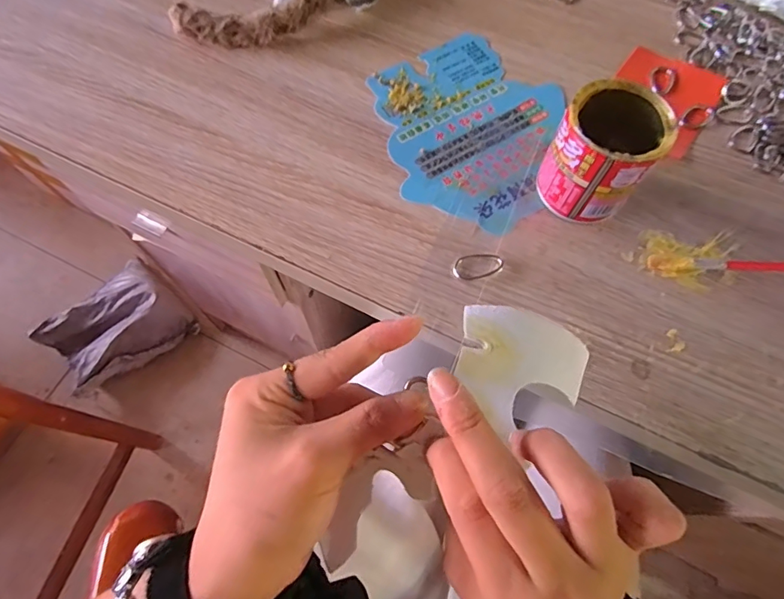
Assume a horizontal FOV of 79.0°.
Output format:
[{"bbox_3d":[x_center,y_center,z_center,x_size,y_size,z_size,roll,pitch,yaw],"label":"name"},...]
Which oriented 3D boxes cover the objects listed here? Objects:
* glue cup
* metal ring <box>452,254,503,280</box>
[{"bbox_3d":[0.139,-0.095,0.319,0.062,0.070,0.061,0,68,-1],"label":"glue cup"},{"bbox_3d":[0.058,-0.022,0.323,0.035,0.004,0.019,-7,68,-4],"label":"metal ring"}]

